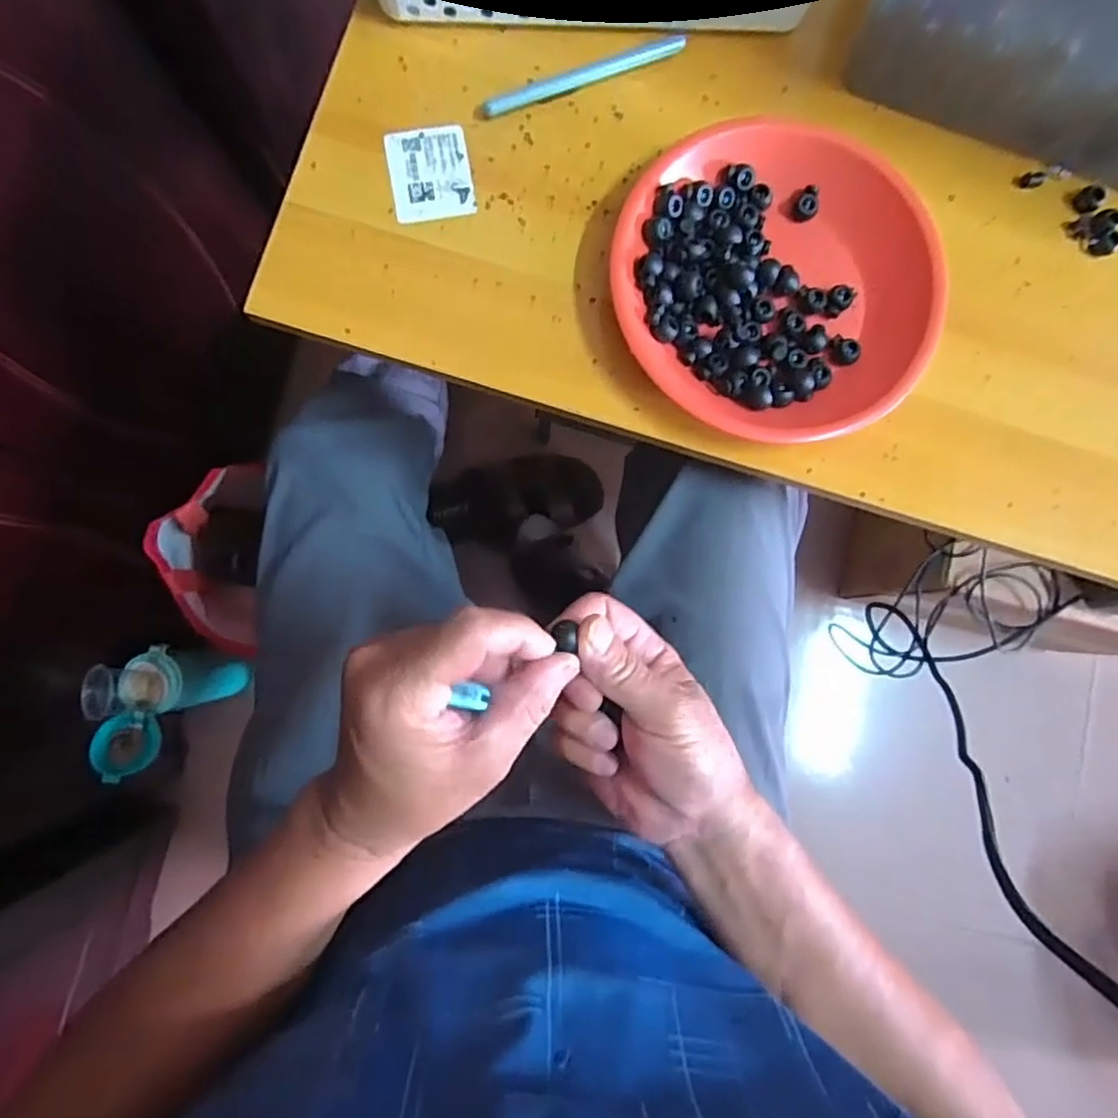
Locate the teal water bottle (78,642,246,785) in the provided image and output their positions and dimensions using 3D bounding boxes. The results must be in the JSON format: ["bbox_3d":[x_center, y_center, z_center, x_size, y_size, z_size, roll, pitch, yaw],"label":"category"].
[{"bbox_3d":[-0.420,0.152,0.683,0.086,0.163,0.121,30,84,1],"label":"teal water bottle"}]

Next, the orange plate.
[{"bbox_3d":[0.129,-0.167,0.392,0.176,0.029,0.193,0,85,-2],"label":"orange plate"}]

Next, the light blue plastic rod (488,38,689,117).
[{"bbox_3d":[0.017,-0.301,0.404,0.133,0.008,0.010,-22,86,-4],"label":"light blue plastic rod"}]

